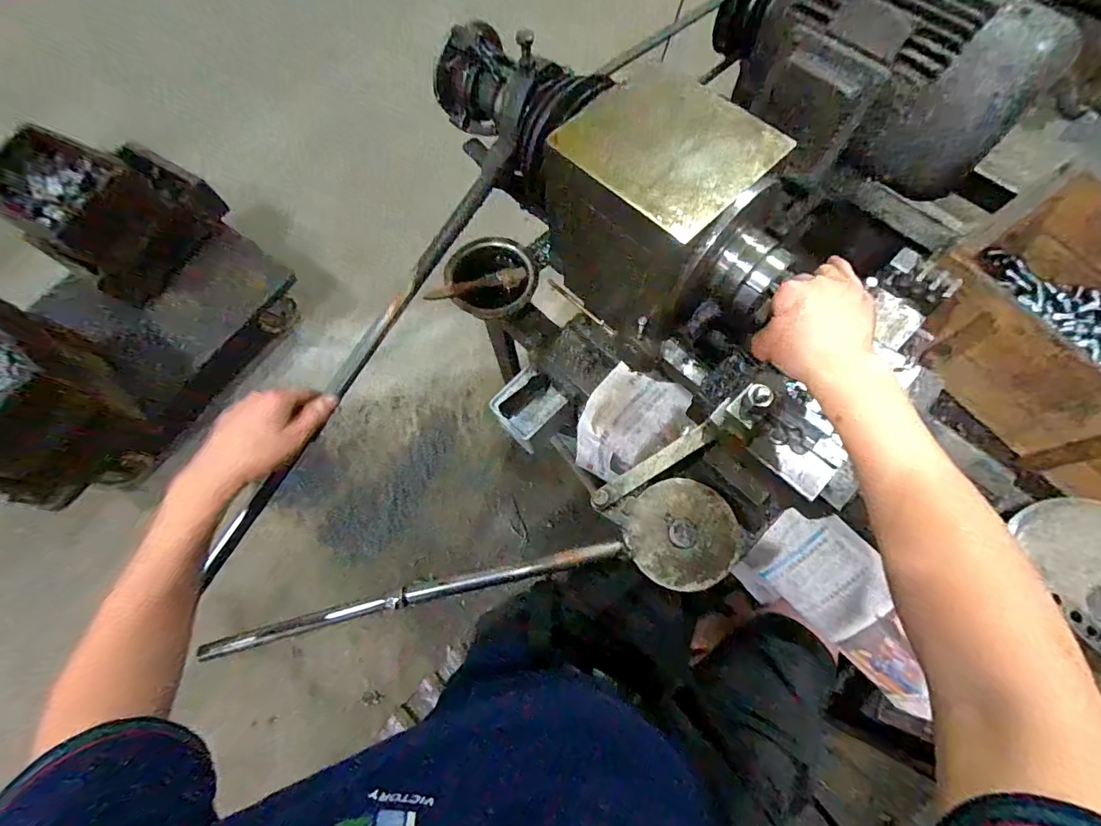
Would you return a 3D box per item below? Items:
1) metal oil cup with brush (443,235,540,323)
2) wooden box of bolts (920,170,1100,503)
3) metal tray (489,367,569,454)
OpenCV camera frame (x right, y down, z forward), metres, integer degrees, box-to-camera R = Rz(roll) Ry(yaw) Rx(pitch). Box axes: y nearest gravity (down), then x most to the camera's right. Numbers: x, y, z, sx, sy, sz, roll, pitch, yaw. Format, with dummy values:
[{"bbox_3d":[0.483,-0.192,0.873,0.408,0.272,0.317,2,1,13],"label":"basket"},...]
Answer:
[{"bbox_3d":[-0.084,-0.201,0.690,0.129,0.062,0.127,20,72,10],"label":"metal oil cup with brush"},{"bbox_3d":[0.656,-0.087,0.567,0.244,0.141,0.349,-34,72,-10],"label":"wooden box of bolts"},{"bbox_3d":[-0.037,-0.012,0.722,0.094,0.036,0.099,39,76,15],"label":"metal tray"}]

